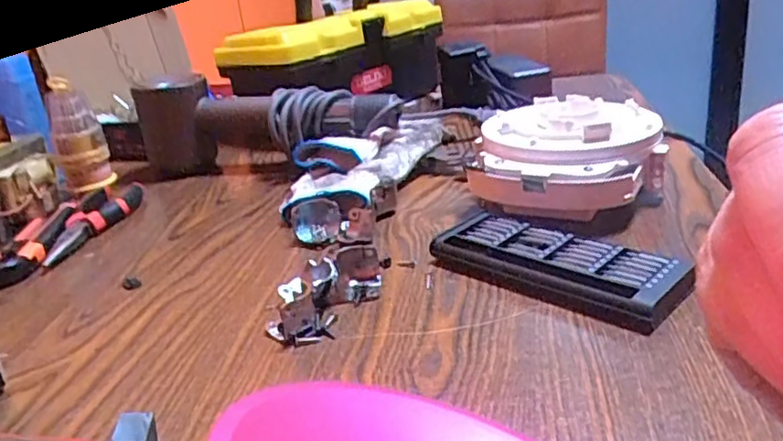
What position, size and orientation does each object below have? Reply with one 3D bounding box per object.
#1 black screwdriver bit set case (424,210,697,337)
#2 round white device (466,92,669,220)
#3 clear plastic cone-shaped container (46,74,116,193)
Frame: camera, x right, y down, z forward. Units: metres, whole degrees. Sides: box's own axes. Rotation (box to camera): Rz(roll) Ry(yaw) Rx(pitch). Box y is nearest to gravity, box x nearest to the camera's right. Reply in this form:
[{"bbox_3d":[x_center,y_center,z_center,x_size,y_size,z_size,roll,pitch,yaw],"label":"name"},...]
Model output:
[{"bbox_3d":[0.105,0.029,0.419,0.160,0.023,0.066,14,30,40],"label":"black screwdriver bit set case"},{"bbox_3d":[0.140,-0.047,0.525,0.138,0.077,0.133,-5,22,2],"label":"round white device"},{"bbox_3d":[-0.323,-0.081,0.665,0.050,0.120,0.056,-3,14,39],"label":"clear plastic cone-shaped container"}]

